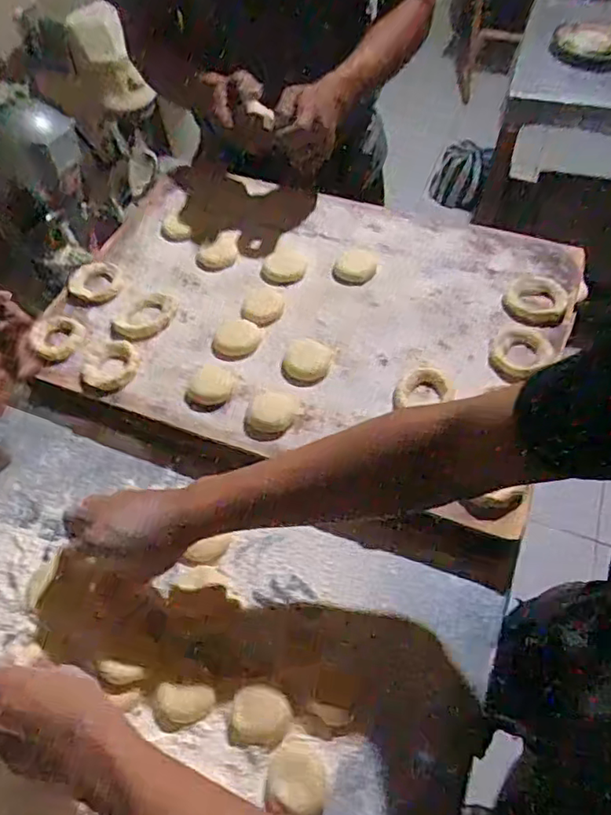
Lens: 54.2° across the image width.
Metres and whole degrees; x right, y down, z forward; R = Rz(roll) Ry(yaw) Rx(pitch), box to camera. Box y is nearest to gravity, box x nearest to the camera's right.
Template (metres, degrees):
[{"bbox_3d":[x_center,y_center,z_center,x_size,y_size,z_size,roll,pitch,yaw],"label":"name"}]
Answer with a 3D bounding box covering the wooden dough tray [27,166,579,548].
[{"bbox_3d":[0.003,-0.118,0.744,0.606,0.059,0.449,17,56,14],"label":"wooden dough tray"}]

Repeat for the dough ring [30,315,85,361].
[{"bbox_3d":[-0.292,-0.084,0.703,0.057,0.027,0.061,-1,54,2],"label":"dough ring"}]

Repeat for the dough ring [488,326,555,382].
[{"bbox_3d":[0.237,-0.062,0.670,0.081,0.015,0.059,-35,60,-20],"label":"dough ring"}]

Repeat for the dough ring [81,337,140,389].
[{"bbox_3d":[-0.221,-0.052,0.686,0.062,0.010,0.068,-1,54,2],"label":"dough ring"}]

